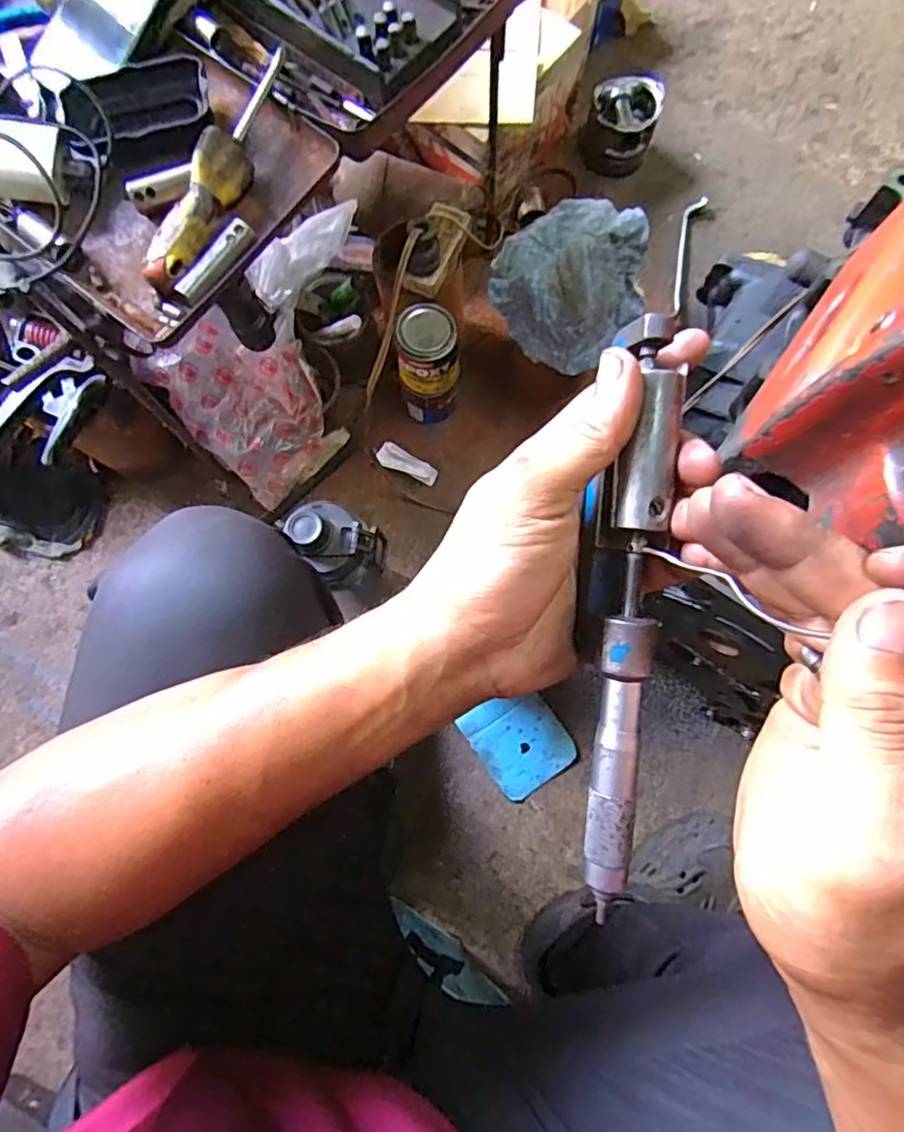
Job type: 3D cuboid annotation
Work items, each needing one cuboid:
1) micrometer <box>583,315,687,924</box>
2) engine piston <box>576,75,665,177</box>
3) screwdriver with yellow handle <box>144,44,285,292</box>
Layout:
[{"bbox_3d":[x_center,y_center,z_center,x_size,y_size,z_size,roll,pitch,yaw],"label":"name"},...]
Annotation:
[{"bbox_3d":[0.065,0.019,0.225,0.022,0.018,0.215,4,94,2],"label":"micrometer"},{"bbox_3d":[0.238,-0.621,0.855,0.098,0.074,0.115,14,77,4],"label":"engine piston"},{"bbox_3d":[-0.164,-0.286,0.430,0.034,0.030,0.196,24,78,6],"label":"screwdriver with yellow handle"}]

